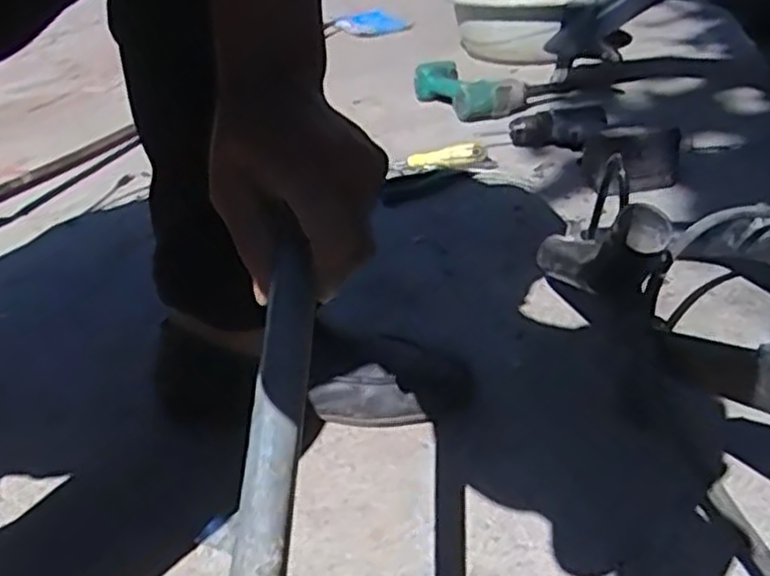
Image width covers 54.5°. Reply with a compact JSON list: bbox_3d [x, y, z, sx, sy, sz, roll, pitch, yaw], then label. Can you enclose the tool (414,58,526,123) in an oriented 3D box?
[{"bbox_3d":[0.153,-0.358,1.338,0.127,0.059,0.195,-17,31,-21],"label":"tool"}]

